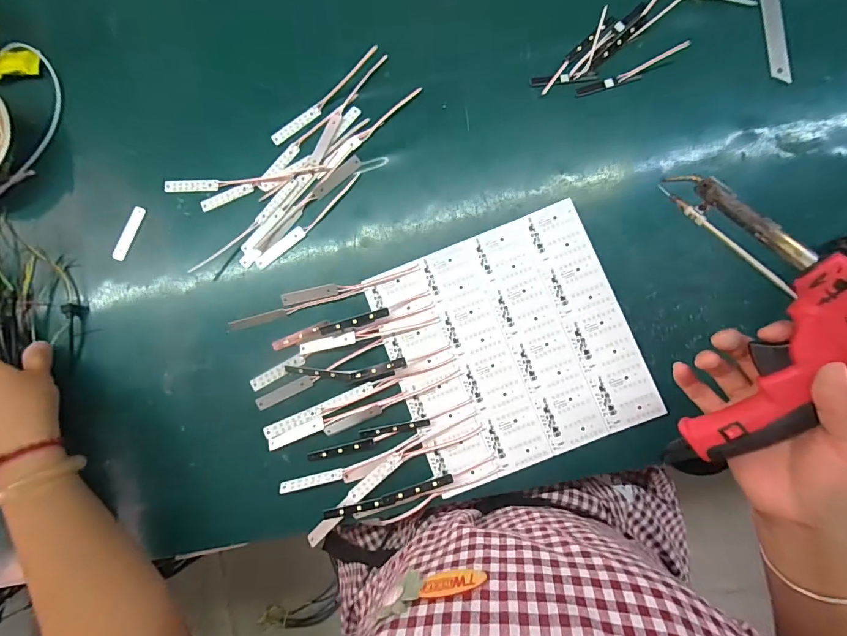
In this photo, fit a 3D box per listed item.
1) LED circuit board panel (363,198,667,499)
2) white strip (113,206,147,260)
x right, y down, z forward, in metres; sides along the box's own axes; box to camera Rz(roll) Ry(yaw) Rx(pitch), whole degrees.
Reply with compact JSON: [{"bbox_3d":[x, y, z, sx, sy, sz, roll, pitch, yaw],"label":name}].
[{"bbox_3d":[0.085,0.026,0.393,0.221,0.008,0.225,-21,82,0],"label":"LED circuit board panel"},{"bbox_3d":[-0.318,-0.091,0.426,0.012,0.004,0.061,23,84,5],"label":"white strip"}]

